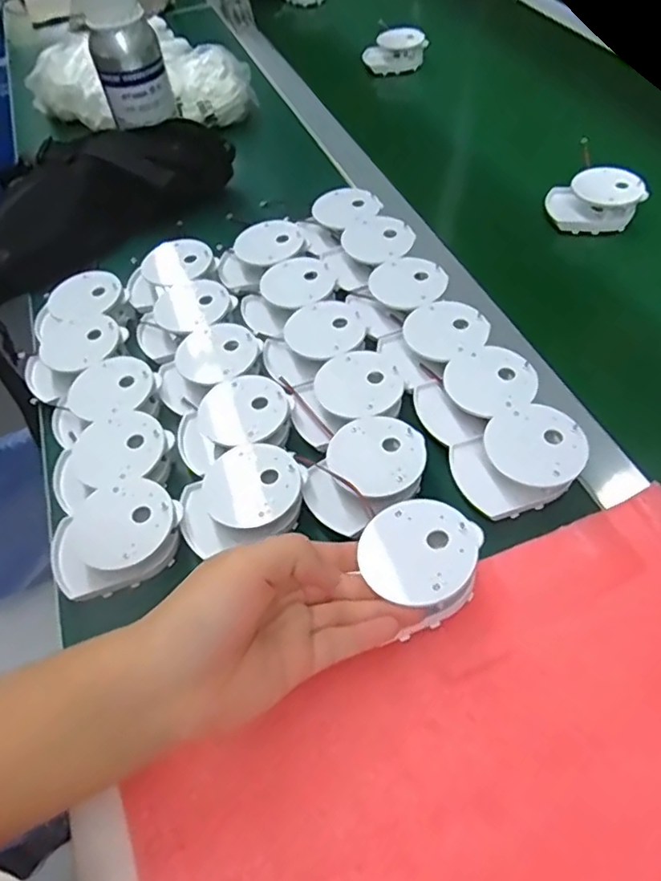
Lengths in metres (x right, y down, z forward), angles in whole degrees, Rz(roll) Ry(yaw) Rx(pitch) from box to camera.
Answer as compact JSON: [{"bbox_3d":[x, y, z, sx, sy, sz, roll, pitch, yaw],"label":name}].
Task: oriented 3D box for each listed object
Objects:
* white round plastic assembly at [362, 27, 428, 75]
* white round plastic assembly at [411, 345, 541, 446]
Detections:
[{"bbox_3d":[0.088,-0.535,0.836,0.087,0.044,0.040,-7,51,0],"label":"white round plastic assembly"},{"bbox_3d":[0.104,-0.033,0.431,0.078,0.025,0.061,-22,54,-12],"label":"white round plastic assembly"}]

